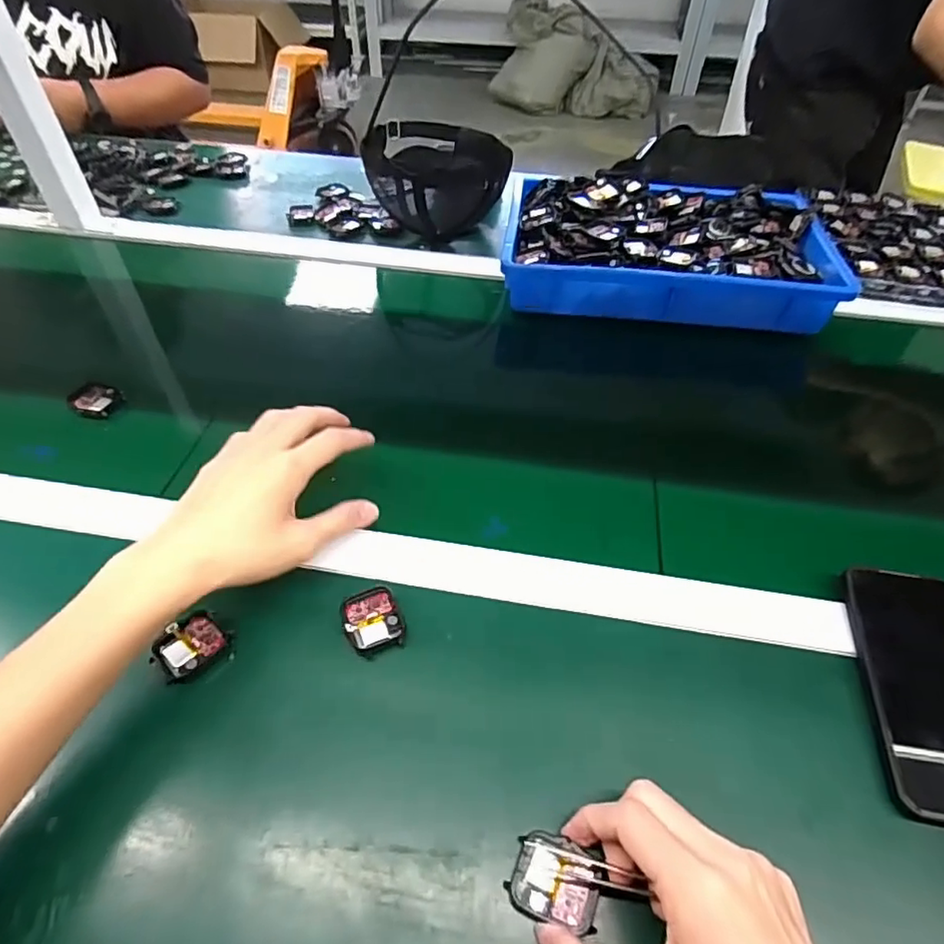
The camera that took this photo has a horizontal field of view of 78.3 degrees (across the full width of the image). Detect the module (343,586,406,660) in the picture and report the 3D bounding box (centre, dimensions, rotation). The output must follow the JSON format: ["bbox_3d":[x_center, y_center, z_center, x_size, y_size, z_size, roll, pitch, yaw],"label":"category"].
[{"bbox_3d":[-0.068,0.102,0.401,0.037,0.009,0.045,-19,52,-17],"label":"module"}]

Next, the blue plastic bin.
[{"bbox_3d":[0.228,-0.273,0.703,0.370,0.068,0.224,4,49,2],"label":"blue plastic bin"}]

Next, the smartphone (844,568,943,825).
[{"bbox_3d":[0.296,0.137,0.373,0.076,0.012,0.160,7,52,9],"label":"smartphone"}]

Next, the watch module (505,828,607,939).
[{"bbox_3d":[0.045,0.214,0.304,0.046,0.012,0.038,16,50,12],"label":"watch module"}]

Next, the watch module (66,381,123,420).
[{"bbox_3d":[-0.358,-0.067,0.552,0.038,0.016,0.041,13,50,10],"label":"watch module"}]

